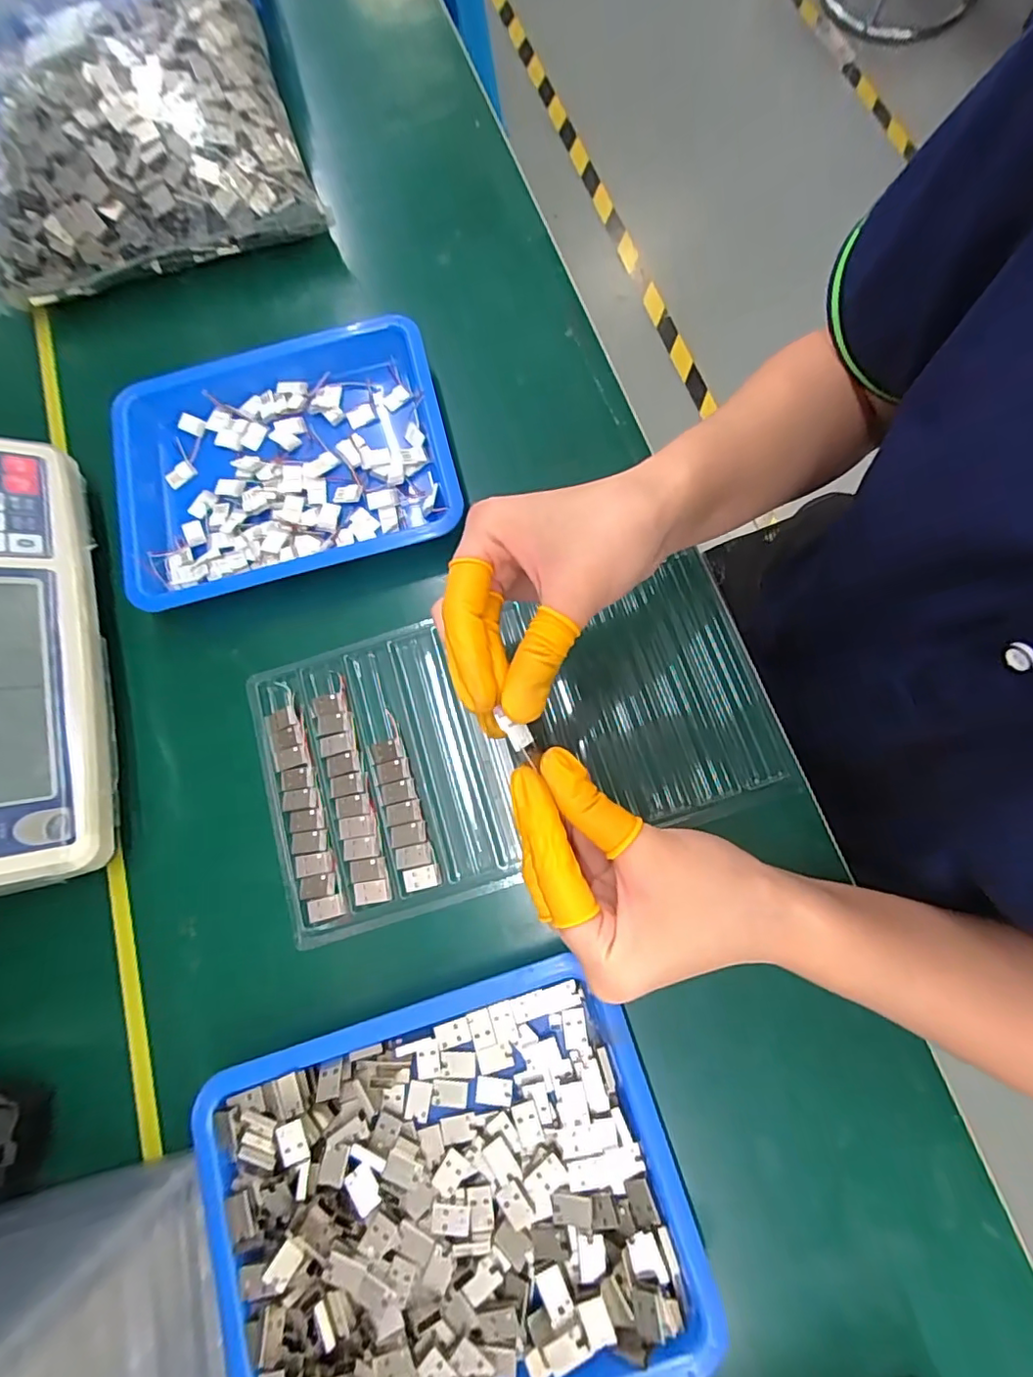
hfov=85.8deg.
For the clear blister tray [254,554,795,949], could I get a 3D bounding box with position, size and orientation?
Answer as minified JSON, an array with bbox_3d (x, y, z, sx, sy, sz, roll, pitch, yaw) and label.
[{"bbox_3d":[-0.004,0.024,0.331,0.291,0.027,0.158,-17,75,-4],"label":"clear blister tray"}]

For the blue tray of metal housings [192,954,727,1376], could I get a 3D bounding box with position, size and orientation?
[{"bbox_3d":[-0.035,0.242,0.266,0.214,0.031,0.169,-18,75,-1],"label":"blue tray of metal housings"}]

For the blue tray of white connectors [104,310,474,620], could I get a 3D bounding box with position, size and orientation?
[{"bbox_3d":[-0.157,-0.147,0.364,0.220,0.032,0.167,-15,75,0],"label":"blue tray of white connectors"}]

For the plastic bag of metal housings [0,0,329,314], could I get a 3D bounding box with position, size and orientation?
[{"bbox_3d":[-0.290,-0.428,0.402,0.238,0.101,0.225,-15,76,-1],"label":"plastic bag of metal housings"}]

